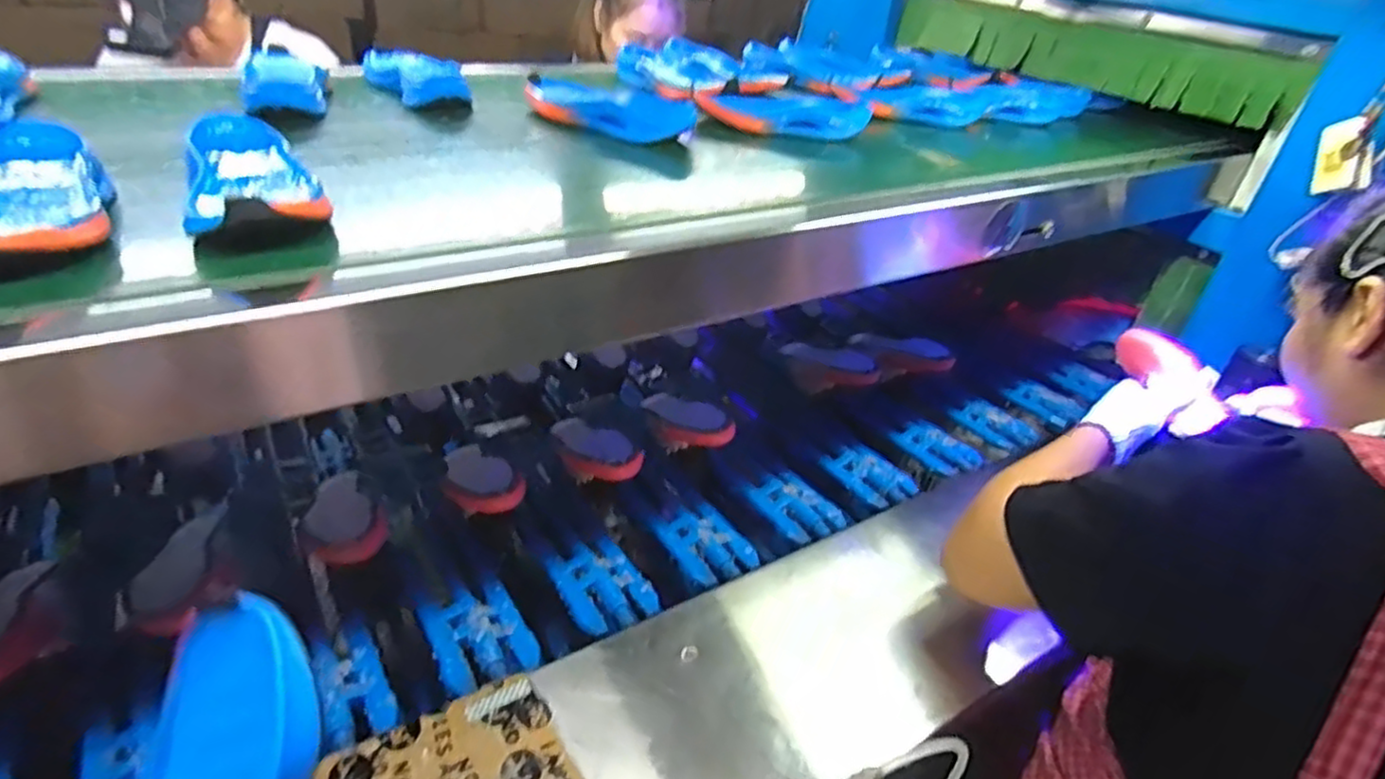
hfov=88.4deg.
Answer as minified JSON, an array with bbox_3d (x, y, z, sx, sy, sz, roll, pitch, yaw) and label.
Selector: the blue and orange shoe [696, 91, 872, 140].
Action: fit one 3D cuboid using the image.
[{"bbox_3d":[0.117,-0.352,0.915,0.222,0.039,0.076,5,29,1],"label":"blue and orange shoe"}]

